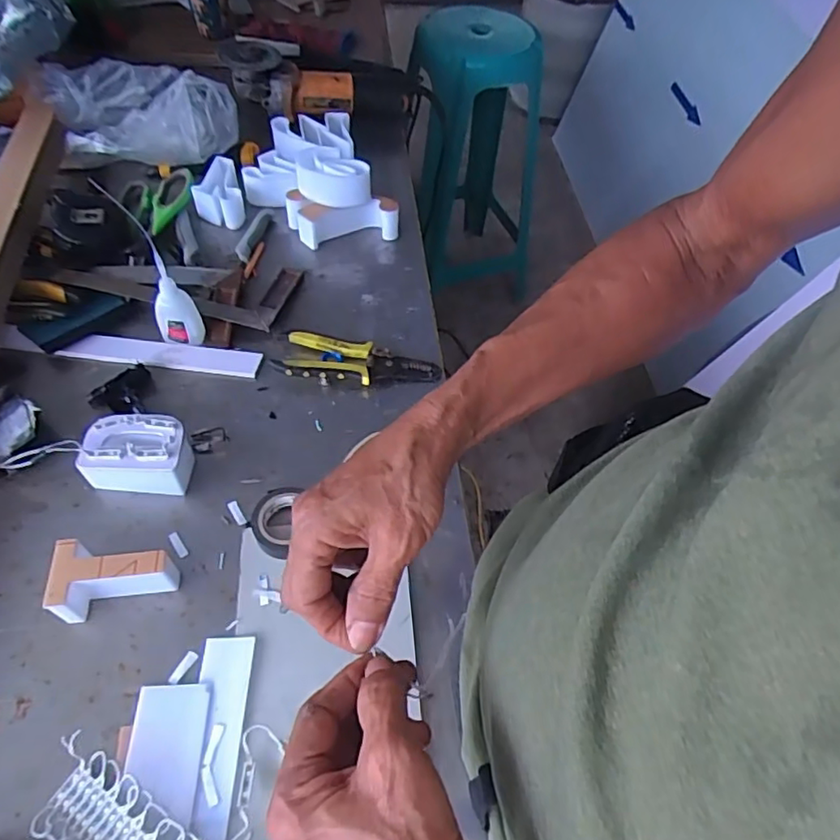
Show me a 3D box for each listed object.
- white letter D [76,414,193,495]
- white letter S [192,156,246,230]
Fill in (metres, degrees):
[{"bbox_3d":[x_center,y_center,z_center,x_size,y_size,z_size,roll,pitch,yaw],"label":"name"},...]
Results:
[{"bbox_3d":[-0.249,0.031,0.525,0.086,0.050,0.057,7,54,1],"label":"white letter D"},{"bbox_3d":[-0.260,-0.290,0.756,0.058,0.037,0.078,-13,56,-13],"label":"white letter S"}]

